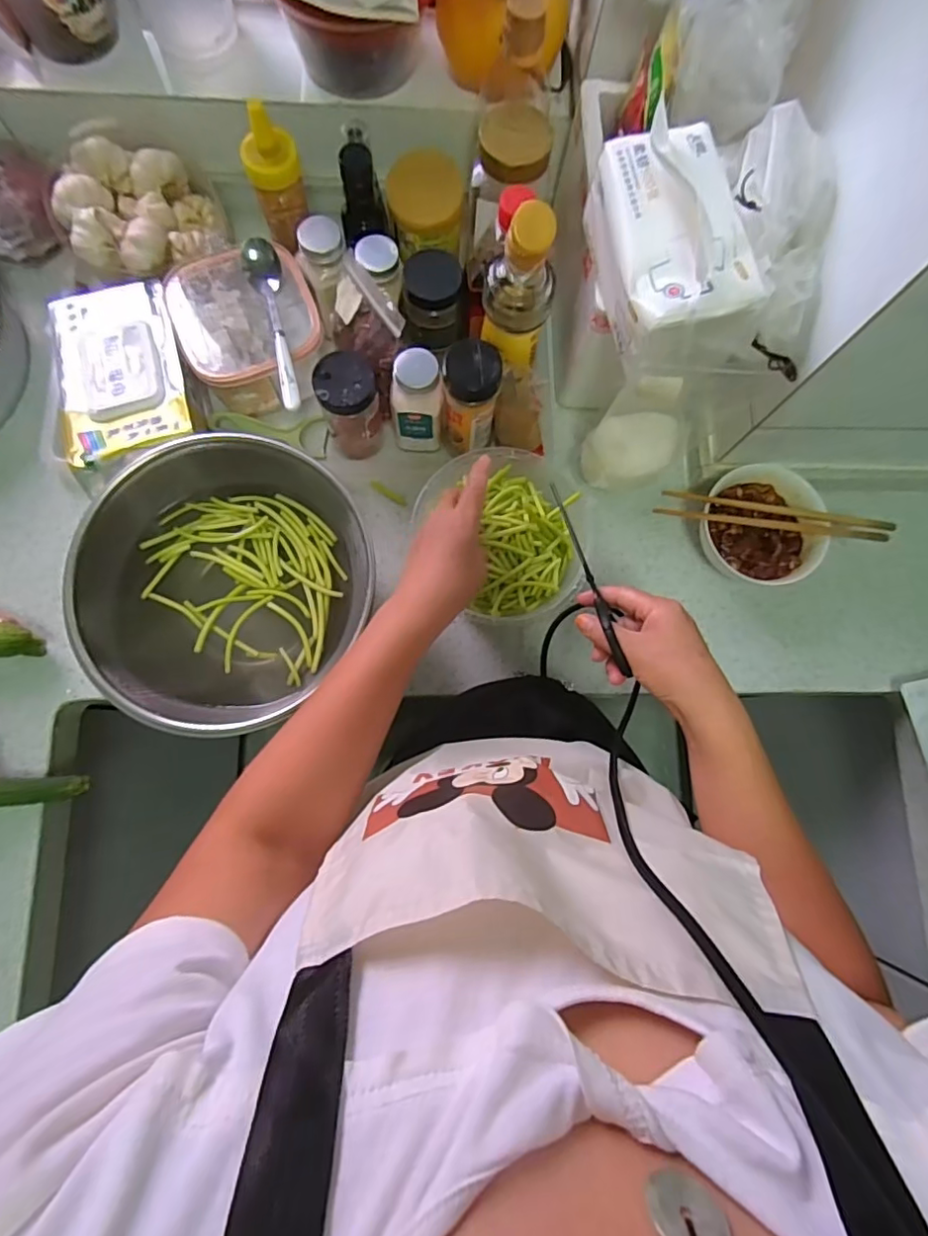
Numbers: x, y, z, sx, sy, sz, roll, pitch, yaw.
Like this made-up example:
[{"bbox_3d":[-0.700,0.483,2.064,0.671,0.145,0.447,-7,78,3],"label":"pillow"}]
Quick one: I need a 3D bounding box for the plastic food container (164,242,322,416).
[{"bbox_3d":[-0.220,-0.302,0.597,0.138,0.083,0.143,-21,83,-7],"label":"plastic food container"}]

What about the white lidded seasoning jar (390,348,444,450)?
[{"bbox_3d":[-0.049,-0.217,0.586,0.052,0.115,0.052,2,81,-3],"label":"white lidded seasoning jar"}]

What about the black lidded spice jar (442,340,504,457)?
[{"bbox_3d":[0.007,-0.216,0.572,0.056,0.123,0.055,1,81,-4],"label":"black lidded spice jar"}]

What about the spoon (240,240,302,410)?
[{"bbox_3d":[-0.179,-0.280,0.549,0.033,0.030,0.171,-15,81,-6],"label":"spoon"}]

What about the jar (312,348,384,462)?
[{"bbox_3d":[-0.114,-0.213,0.586,0.056,0.116,0.057,1,81,-4],"label":"jar"}]

